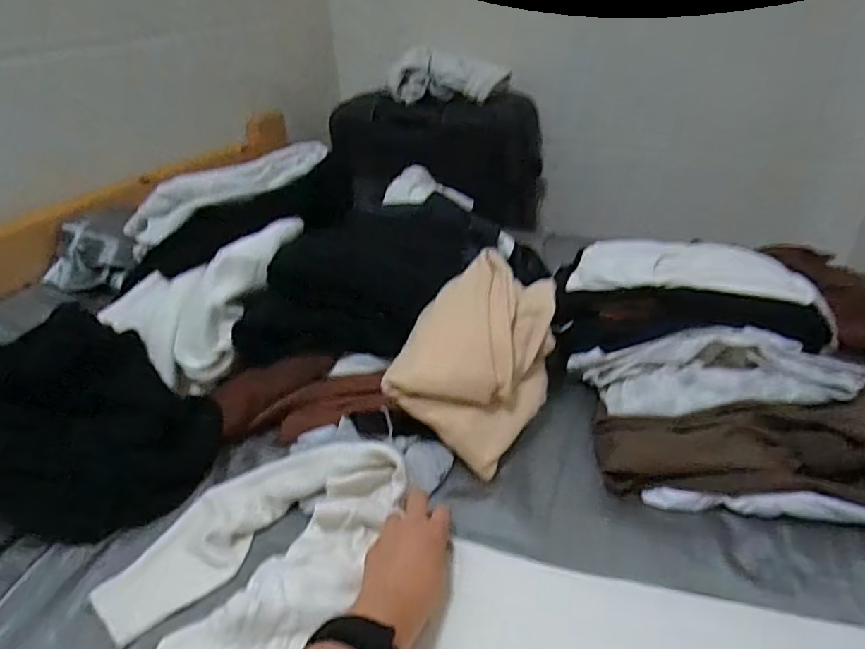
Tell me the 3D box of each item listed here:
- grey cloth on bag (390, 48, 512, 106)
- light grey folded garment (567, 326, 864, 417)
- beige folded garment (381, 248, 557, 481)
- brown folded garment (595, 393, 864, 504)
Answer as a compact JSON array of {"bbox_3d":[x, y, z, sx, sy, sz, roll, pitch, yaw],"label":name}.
[{"bbox_3d":[0.040,-0.549,1.244,0.286,0.094,0.088,-7,33,-4],"label":"grey cloth on bag"},{"bbox_3d":[0.312,0.051,0.635,0.277,0.075,0.107,2,33,9],"label":"light grey folded garment"},{"bbox_3d":[0.057,0.032,0.654,0.144,0.131,0.207,13,37,25],"label":"beige folded garment"},{"bbox_3d":[0.316,0.123,0.566,0.272,0.076,0.113,1,33,8],"label":"brown folded garment"}]

